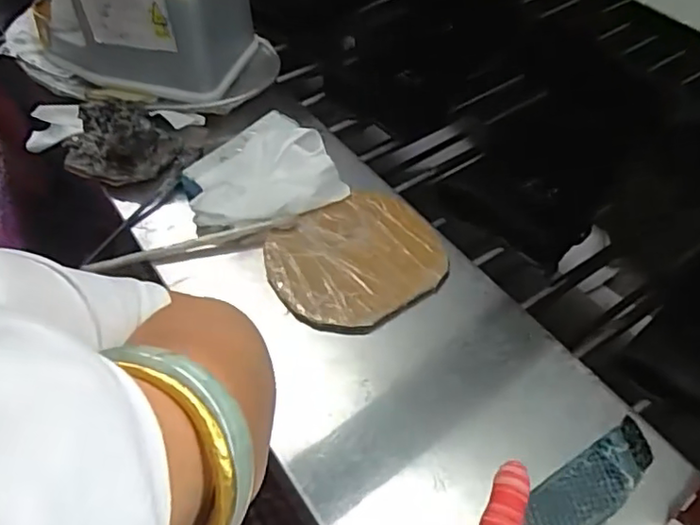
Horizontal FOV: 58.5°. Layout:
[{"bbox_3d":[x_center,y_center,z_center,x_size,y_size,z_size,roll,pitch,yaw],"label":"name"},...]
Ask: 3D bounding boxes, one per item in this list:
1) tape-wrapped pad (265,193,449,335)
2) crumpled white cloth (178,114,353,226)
[{"bbox_3d":[0.006,-0.005,0.567,0.155,0.015,0.135,-30,56,-22],"label":"tape-wrapped pad"},{"bbox_3d":[-0.093,-0.090,0.620,0.139,0.028,0.130,-22,53,-16],"label":"crumpled white cloth"}]

